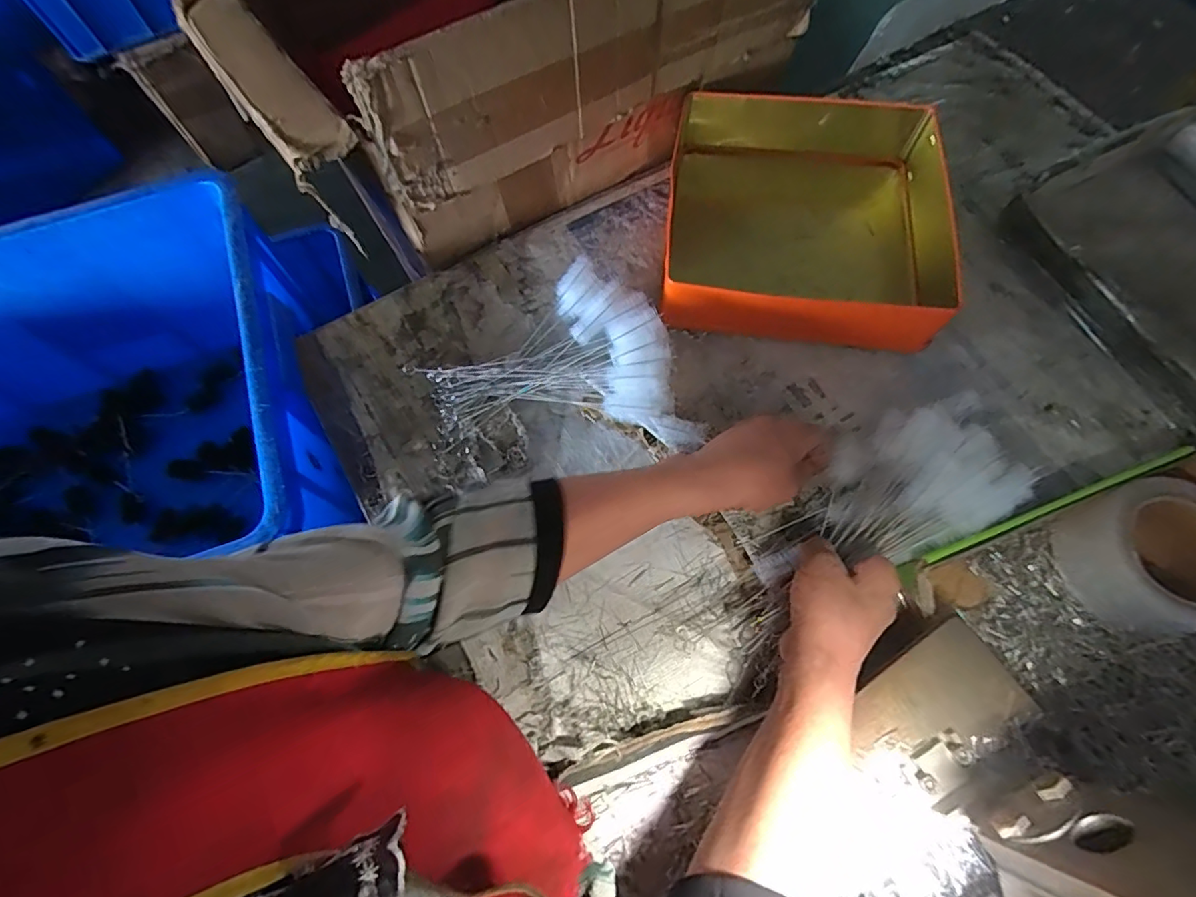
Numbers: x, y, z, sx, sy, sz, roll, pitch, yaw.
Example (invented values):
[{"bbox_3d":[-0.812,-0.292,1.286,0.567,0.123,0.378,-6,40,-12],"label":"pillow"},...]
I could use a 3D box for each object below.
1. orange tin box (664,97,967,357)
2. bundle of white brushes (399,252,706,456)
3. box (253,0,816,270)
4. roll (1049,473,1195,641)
[{"bbox_3d":[0.201,-0.230,0.525,0.255,0.063,0.266,8,68,3],"label":"orange tin box"},{"bbox_3d":[-0.042,-0.056,0.458,0.203,0.068,0.178,-20,69,-8],"label":"bundle of white brushes"},{"bbox_3d":[-0.053,-0.438,0.535,0.457,0.208,0.299,-28,71,-11],"label":"box"},{"bbox_3d":[0.423,0.080,0.403,0.101,0.062,0.105,0,68,0],"label":"roll"}]

